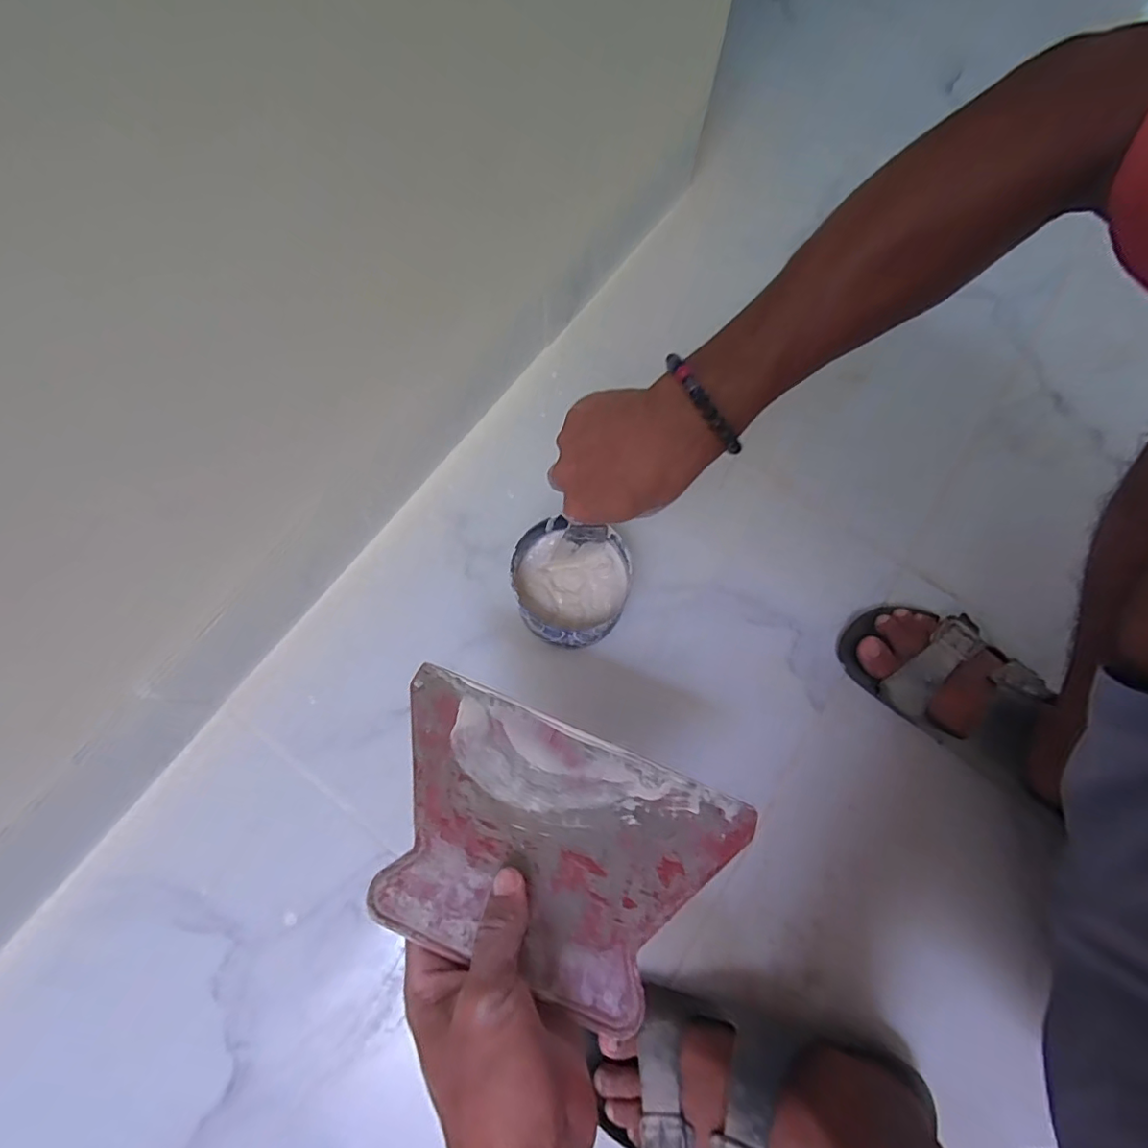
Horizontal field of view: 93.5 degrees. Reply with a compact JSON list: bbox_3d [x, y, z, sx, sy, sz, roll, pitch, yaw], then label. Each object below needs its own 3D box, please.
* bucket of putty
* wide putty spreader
[{"bbox_3d":[-0.004,0.012,0.508,0.102,0.078,0.101,-1,75,3],"label":"bucket of putty"},{"bbox_3d":[-0.015,0.146,0.298,0.206,0.004,0.129,23,54,4],"label":"wide putty spreader"}]

